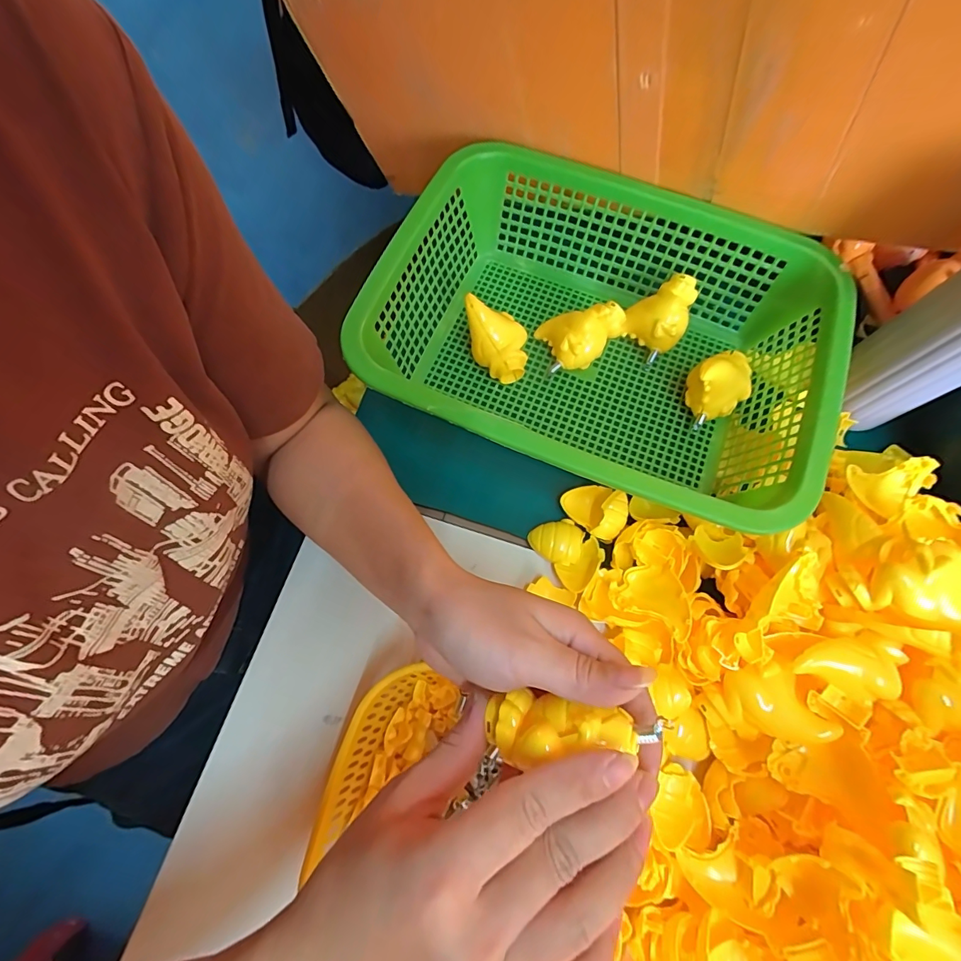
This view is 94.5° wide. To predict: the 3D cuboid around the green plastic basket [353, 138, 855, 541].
[{"bbox_3d":[0.094,-0.114,0.386,0.337,0.110,0.260,22,73,7],"label":"green plastic basket"}]

